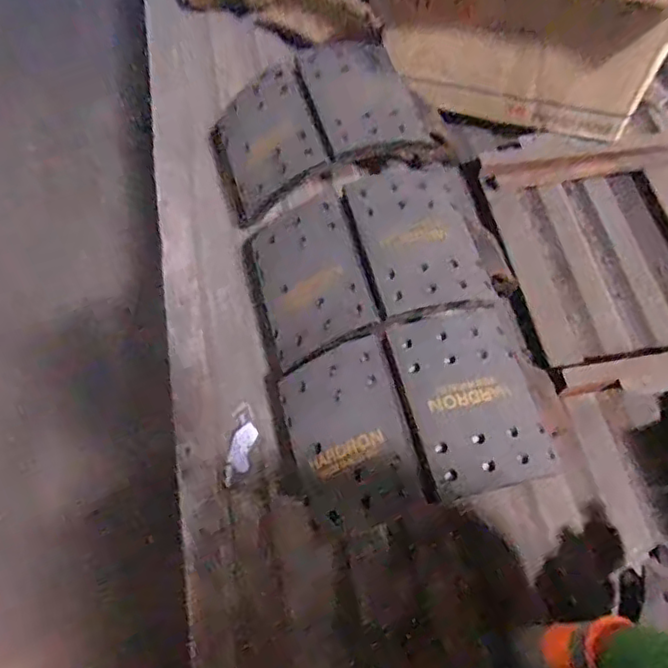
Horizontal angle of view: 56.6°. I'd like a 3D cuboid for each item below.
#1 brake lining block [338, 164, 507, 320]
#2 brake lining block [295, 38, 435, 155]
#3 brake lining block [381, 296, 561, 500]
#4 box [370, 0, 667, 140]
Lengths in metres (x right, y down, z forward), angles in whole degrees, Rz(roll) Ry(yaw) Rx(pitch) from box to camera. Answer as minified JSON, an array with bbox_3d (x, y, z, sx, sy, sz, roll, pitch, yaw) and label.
[{"bbox_3d":[0.115,-0.122,0.773,0.170,0.038,0.201,-13,63,-11],"label":"brake lining block"},{"bbox_3d":[0.043,-0.338,0.878,0.150,0.035,0.201,-14,64,-11],"label":"brake lining block"},{"bbox_3d":[0.161,0.067,0.687,0.163,0.031,0.202,-12,63,-10],"label":"brake lining block"},{"bbox_3d":[0.289,-0.492,0.939,0.553,0.239,0.240,17,62,5],"label":"box"}]

